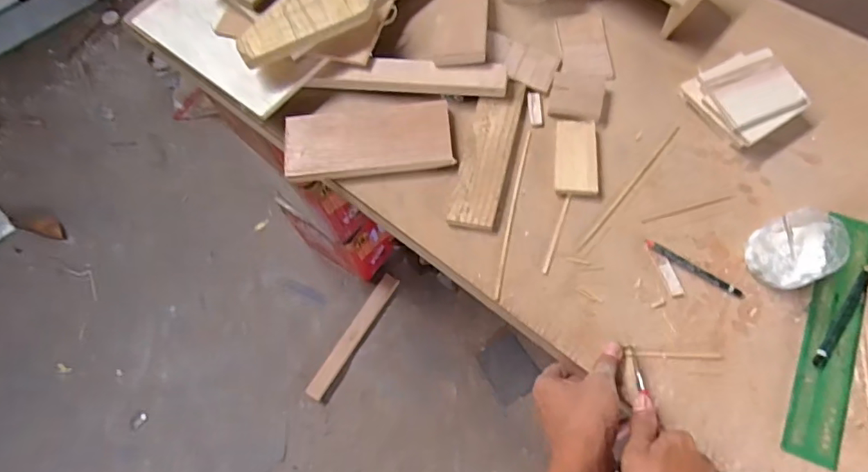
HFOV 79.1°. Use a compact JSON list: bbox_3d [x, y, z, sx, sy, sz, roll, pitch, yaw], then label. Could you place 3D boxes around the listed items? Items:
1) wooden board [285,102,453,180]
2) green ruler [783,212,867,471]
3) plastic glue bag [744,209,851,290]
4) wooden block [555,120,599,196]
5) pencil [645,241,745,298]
[{"bbox_3d":[-0.077,-0.113,0.615,0.192,0.015,0.089,-5,66,2],"label":"wooden board"},{"bbox_3d":[0.390,0.093,0.514,0.049,0.008,0.251,20,72,13],"label":"green ruler"},{"bbox_3d":[0.361,0.013,0.523,0.083,0.046,0.068,-28,69,-5],"label":"plastic glue bag"},{"bbox_3d":[0.161,-0.088,0.594,0.045,0.012,0.088,2,67,5],"label":"wooden block"},{"bbox_3d":[0.269,0.034,0.543,0.105,0.009,0.012,30,72,16],"label":"pencil"}]

